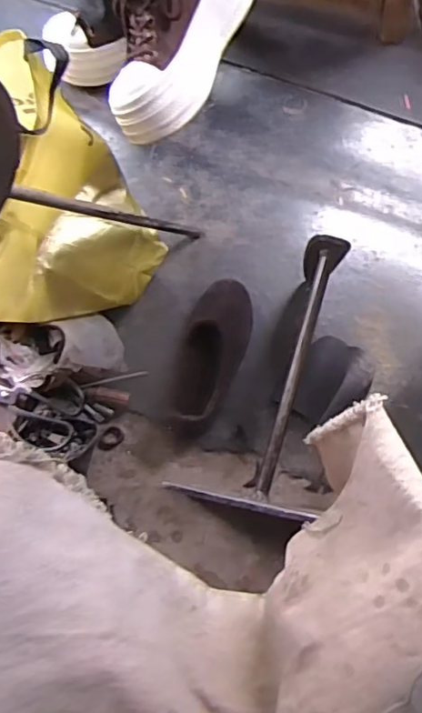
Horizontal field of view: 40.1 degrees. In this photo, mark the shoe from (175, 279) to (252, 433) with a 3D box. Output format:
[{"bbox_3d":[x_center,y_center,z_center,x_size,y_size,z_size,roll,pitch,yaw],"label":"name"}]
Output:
[{"bbox_3d":[0.001,-0.004,0.806,0.085,0.055,0.220,13,74,4],"label":"shoe"}]

